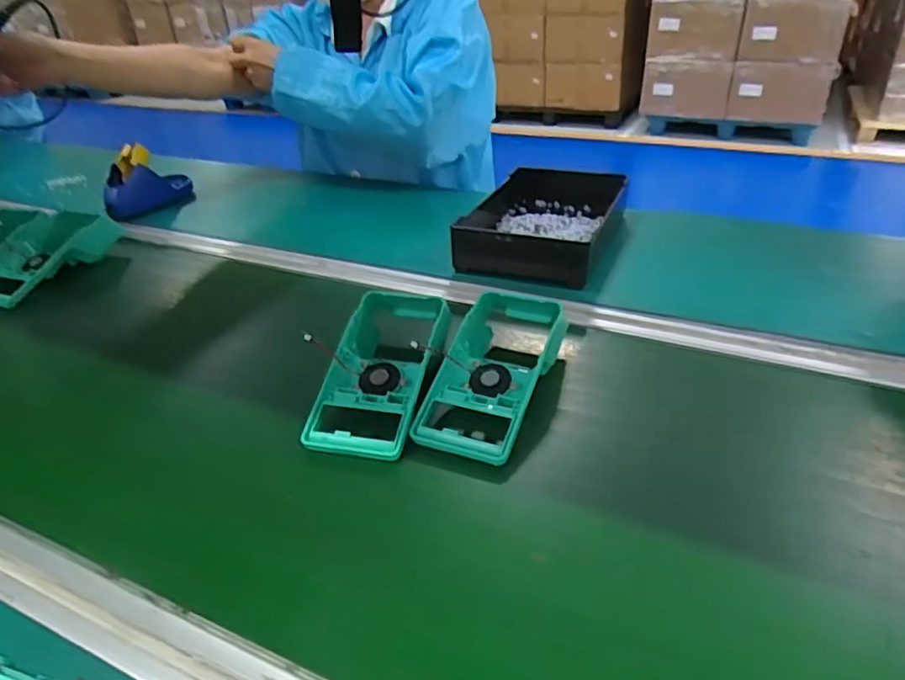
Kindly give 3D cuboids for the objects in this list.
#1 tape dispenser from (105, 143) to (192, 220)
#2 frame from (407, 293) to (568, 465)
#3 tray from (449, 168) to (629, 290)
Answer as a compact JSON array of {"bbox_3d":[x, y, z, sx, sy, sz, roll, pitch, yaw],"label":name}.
[{"bbox_3d":[-0.468,-0.245,0.957,0.045,0.094,0.152,7,33,17],"label":"tape dispenser"},{"bbox_3d":[0.039,0.023,0.528,0.084,0.044,0.185,9,45,19],"label":"frame"},{"bbox_3d":[0.115,-0.150,0.792,0.175,0.059,0.263,9,33,20],"label":"tray"}]

